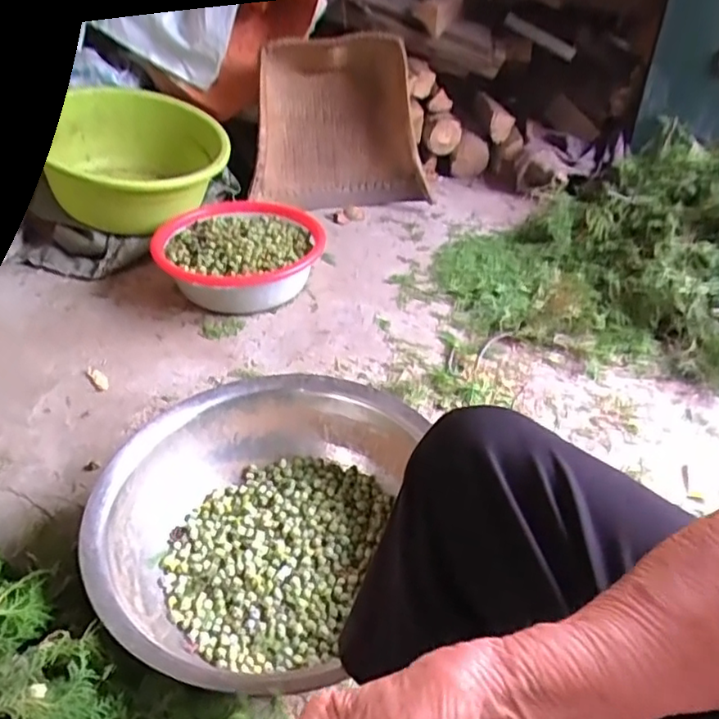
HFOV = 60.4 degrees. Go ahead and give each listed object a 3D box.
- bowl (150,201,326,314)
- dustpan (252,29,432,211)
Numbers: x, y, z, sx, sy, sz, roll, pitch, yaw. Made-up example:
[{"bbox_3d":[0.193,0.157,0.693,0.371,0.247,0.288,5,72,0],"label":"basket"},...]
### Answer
[{"bbox_3d":[-0.259,-0.219,1.344,0.328,0.124,0.299,0,38,0],"label":"bowl"},{"bbox_3d":[-0.054,-0.574,1.560,0.416,0.419,0.118,-6,38,-8],"label":"dustpan"}]

